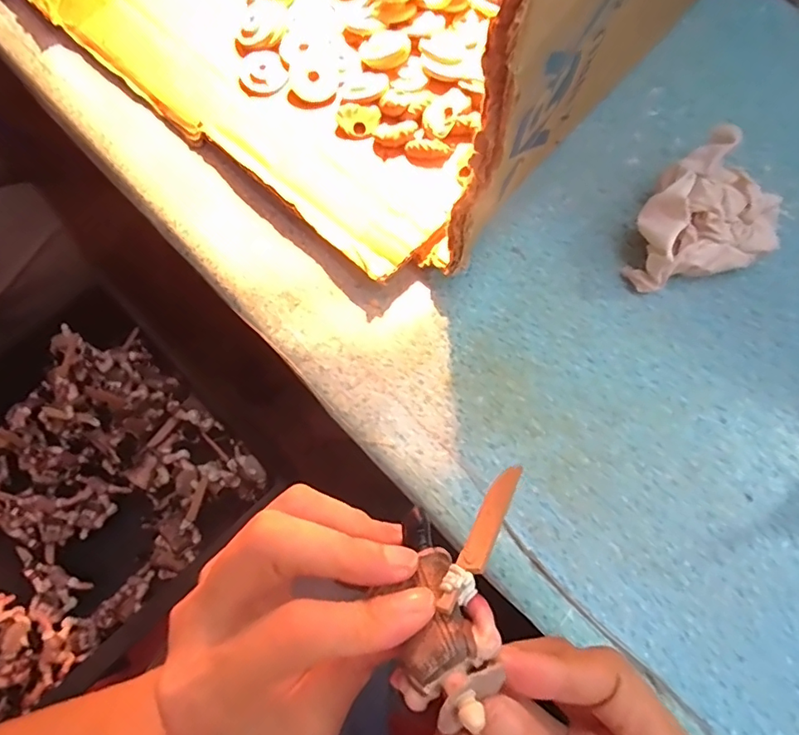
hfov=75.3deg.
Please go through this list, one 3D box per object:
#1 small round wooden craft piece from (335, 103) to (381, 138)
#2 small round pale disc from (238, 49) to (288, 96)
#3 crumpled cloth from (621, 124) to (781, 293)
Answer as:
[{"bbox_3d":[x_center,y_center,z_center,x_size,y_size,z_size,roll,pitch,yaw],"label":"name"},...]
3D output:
[{"bbox_3d":[-0.023,-0.135,0.285,0.024,0.011,0.015,0,71,-1],"label":"small round wooden craft piece"},{"bbox_3d":[-0.078,-0.169,0.298,0.027,0.004,0.027,0,87,2],"label":"small round pale disc"},{"bbox_3d":[0.155,-0.073,0.259,0.059,0.039,0.087,43,76,13],"label":"crumpled cloth"}]

